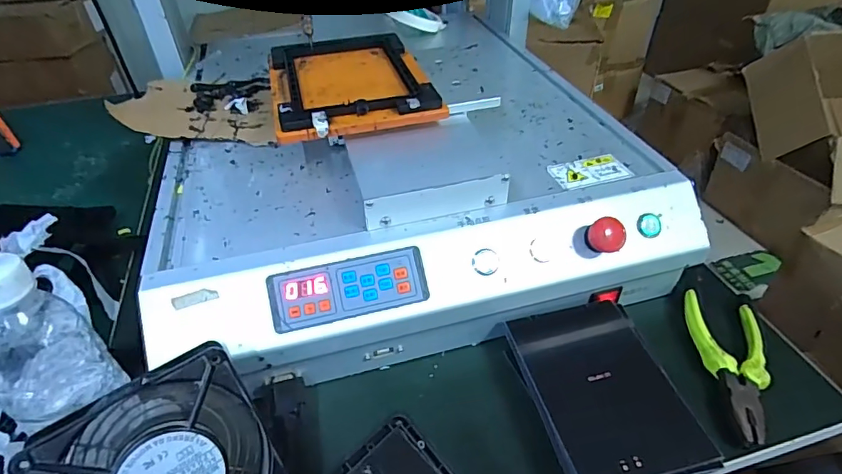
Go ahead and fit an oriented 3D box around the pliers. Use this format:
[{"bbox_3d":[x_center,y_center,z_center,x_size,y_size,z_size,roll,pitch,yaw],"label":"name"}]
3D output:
[{"bbox_3d":[0.257,0.103,0.399,0.055,0.014,0.137,12,43,14],"label":"pliers"}]

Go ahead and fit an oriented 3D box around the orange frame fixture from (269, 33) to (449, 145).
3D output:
[{"bbox_3d":[-0.075,-0.162,0.485,0.149,0.017,0.202,-12,42,-11],"label":"orange frame fixture"}]

